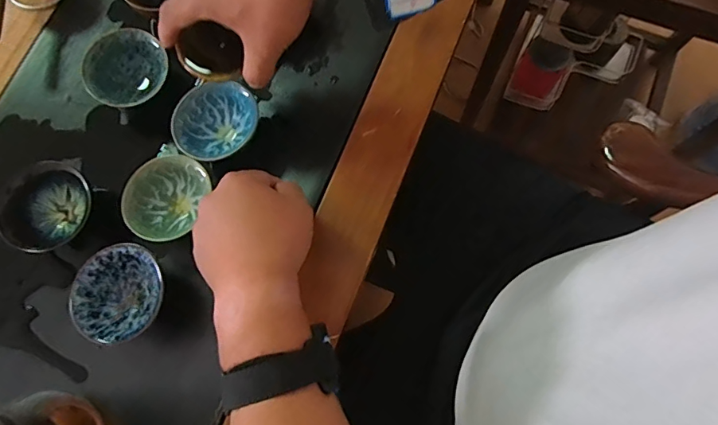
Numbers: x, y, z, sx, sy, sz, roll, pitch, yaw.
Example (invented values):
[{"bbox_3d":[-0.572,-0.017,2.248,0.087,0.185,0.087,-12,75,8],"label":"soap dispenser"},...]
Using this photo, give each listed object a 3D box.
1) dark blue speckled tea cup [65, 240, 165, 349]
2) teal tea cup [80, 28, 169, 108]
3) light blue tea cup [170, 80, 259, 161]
[{"bbox_3d":[-0.212,0.074,0.431,0.082,0.038,0.087,0,77,1],"label":"dark blue speckled tea cup"},{"bbox_3d":[-0.232,-0.142,0.484,0.074,0.039,0.081,0,77,1],"label":"teal tea cup"},{"bbox_3d":[-0.140,-0.088,0.468,0.071,0.035,0.082,16,78,5],"label":"light blue tea cup"}]

